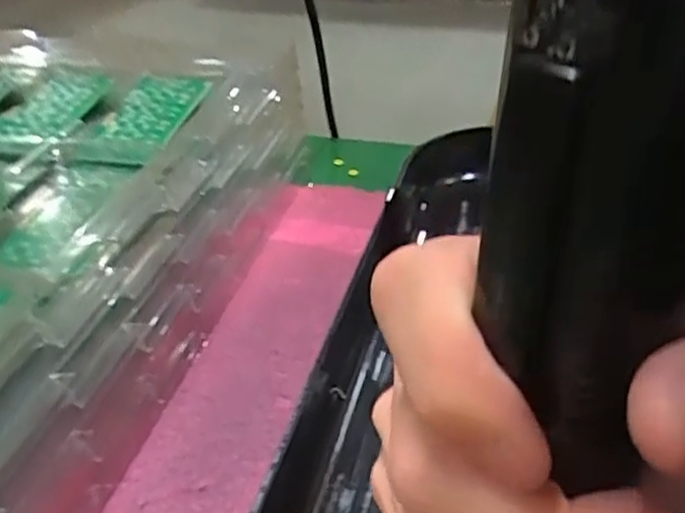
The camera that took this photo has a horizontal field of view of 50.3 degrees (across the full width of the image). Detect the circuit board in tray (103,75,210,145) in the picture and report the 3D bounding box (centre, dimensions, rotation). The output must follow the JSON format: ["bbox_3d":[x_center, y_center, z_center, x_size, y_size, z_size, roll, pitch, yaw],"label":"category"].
[{"bbox_3d":[-0.113,-0.092,0.445,0.049,0.008,0.077,6,36,12],"label":"circuit board in tray"}]

